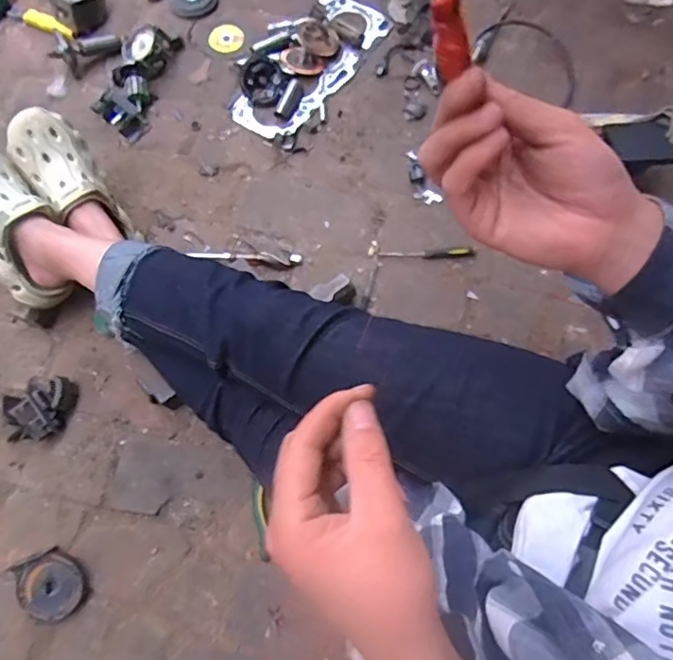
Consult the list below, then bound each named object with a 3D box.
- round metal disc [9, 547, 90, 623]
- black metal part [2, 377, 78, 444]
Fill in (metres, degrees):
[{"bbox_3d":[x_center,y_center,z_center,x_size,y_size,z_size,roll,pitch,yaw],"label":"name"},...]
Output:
[{"bbox_3d":[-0.388,0.344,0.751,0.097,0.030,0.082,39,76,13],"label":"round metal disc"},{"bbox_3d":[-0.437,0.116,0.804,0.102,0.051,0.083,-12,72,-3],"label":"black metal part"}]

